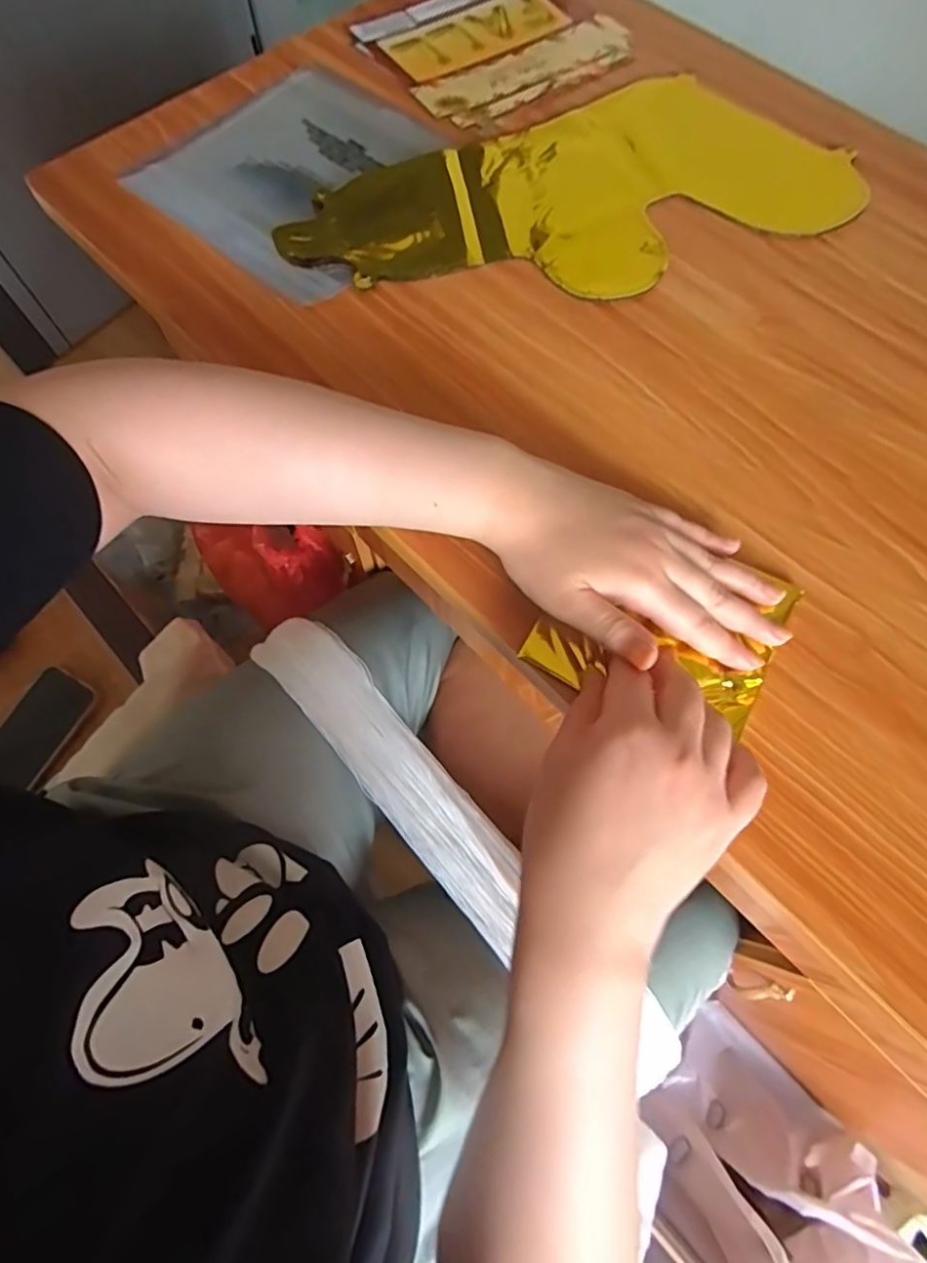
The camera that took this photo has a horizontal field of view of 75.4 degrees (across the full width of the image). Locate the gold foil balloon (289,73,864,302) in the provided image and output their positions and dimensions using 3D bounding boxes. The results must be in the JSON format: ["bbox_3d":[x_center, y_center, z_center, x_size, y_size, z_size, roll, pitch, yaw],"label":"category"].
[{"bbox_3d":[0.083,-0.330,0.455,0.421,0.011,0.193,-22,71,-8],"label":"gold foil balloon"}]

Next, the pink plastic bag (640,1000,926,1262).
[{"bbox_3d":[0.344,0.624,0.679,0.220,0.161,0.240,-40,75,-13],"label":"pink plastic bag"}]

